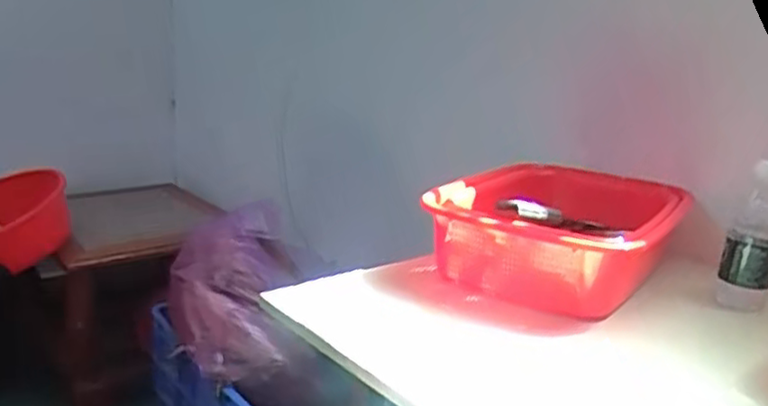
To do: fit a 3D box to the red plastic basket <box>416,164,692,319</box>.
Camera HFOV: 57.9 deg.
[{"bbox_3d":[0.226,0.041,0.903,0.273,0.116,0.357,13,18,30],"label":"red plastic basket"}]

